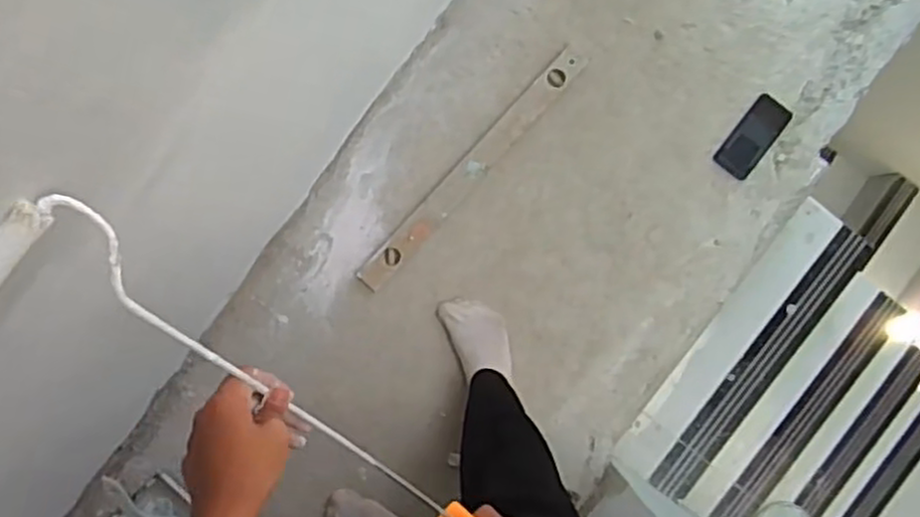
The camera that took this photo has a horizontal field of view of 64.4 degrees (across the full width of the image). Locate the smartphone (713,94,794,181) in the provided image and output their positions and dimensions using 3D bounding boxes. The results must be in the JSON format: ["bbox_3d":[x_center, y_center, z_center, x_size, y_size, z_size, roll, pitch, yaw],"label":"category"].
[{"bbox_3d":[0.571,-0.235,1.411,0.082,0.015,0.169,38,88,-2],"label":"smartphone"}]

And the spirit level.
[{"bbox_3d":[0.026,-0.170,1.378,0.050,0.031,0.585,42,88,-2],"label":"spirit level"}]

